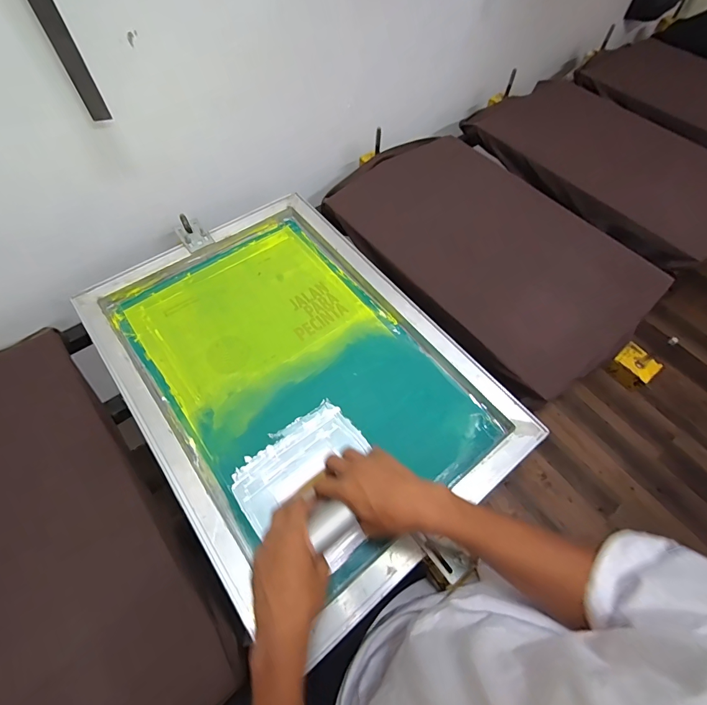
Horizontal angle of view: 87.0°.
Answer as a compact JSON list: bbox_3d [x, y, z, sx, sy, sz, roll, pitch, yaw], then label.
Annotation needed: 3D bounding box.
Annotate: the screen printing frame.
[{"bbox_3d":[-0.097,0.019,0.605,0.463,0.036,0.659,-34,67,-20],"label":"screen printing frame"}]

